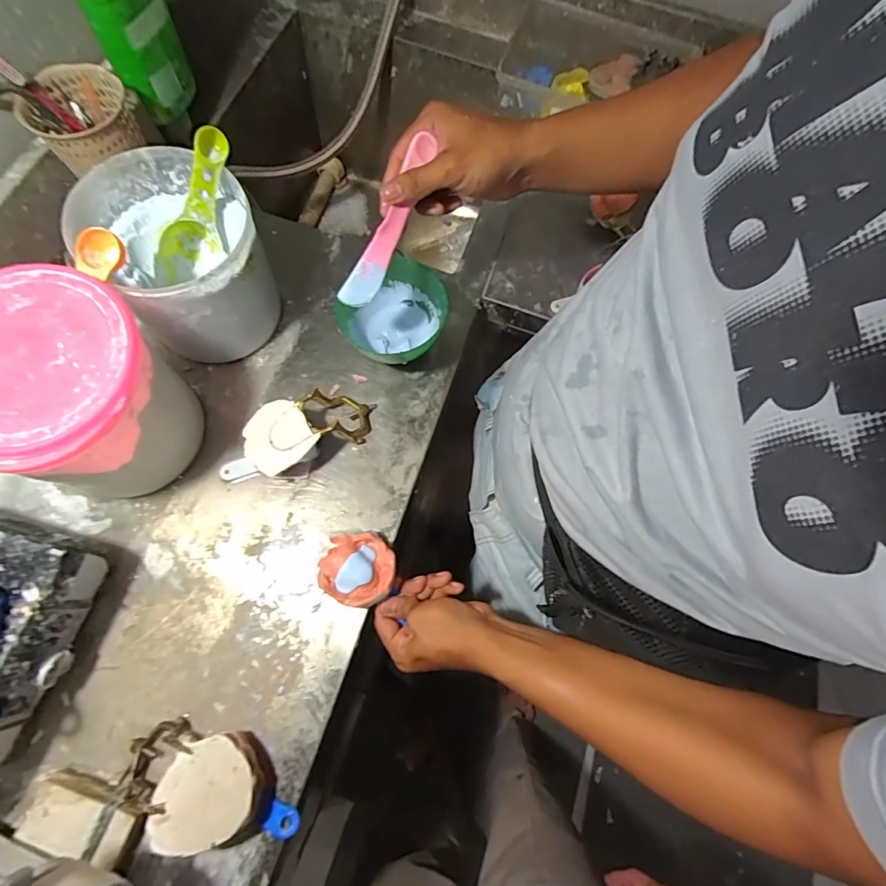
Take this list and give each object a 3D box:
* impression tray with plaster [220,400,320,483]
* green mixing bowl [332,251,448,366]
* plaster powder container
[{"bbox_3d":[-0.192,0.006,0.499,0.108,0.052,0.072,-25,73,-10],"label":"impression tray with plaster"},{"bbox_3d":[-0.056,-0.137,0.536,0.113,0.090,0.117,1,70,-2],"label":"green mixing bowl"},{"bbox_3d":[-0.264,-0.184,0.501,0.154,0.177,0.149,1,70,-2],"label":"plaster powder container"}]

